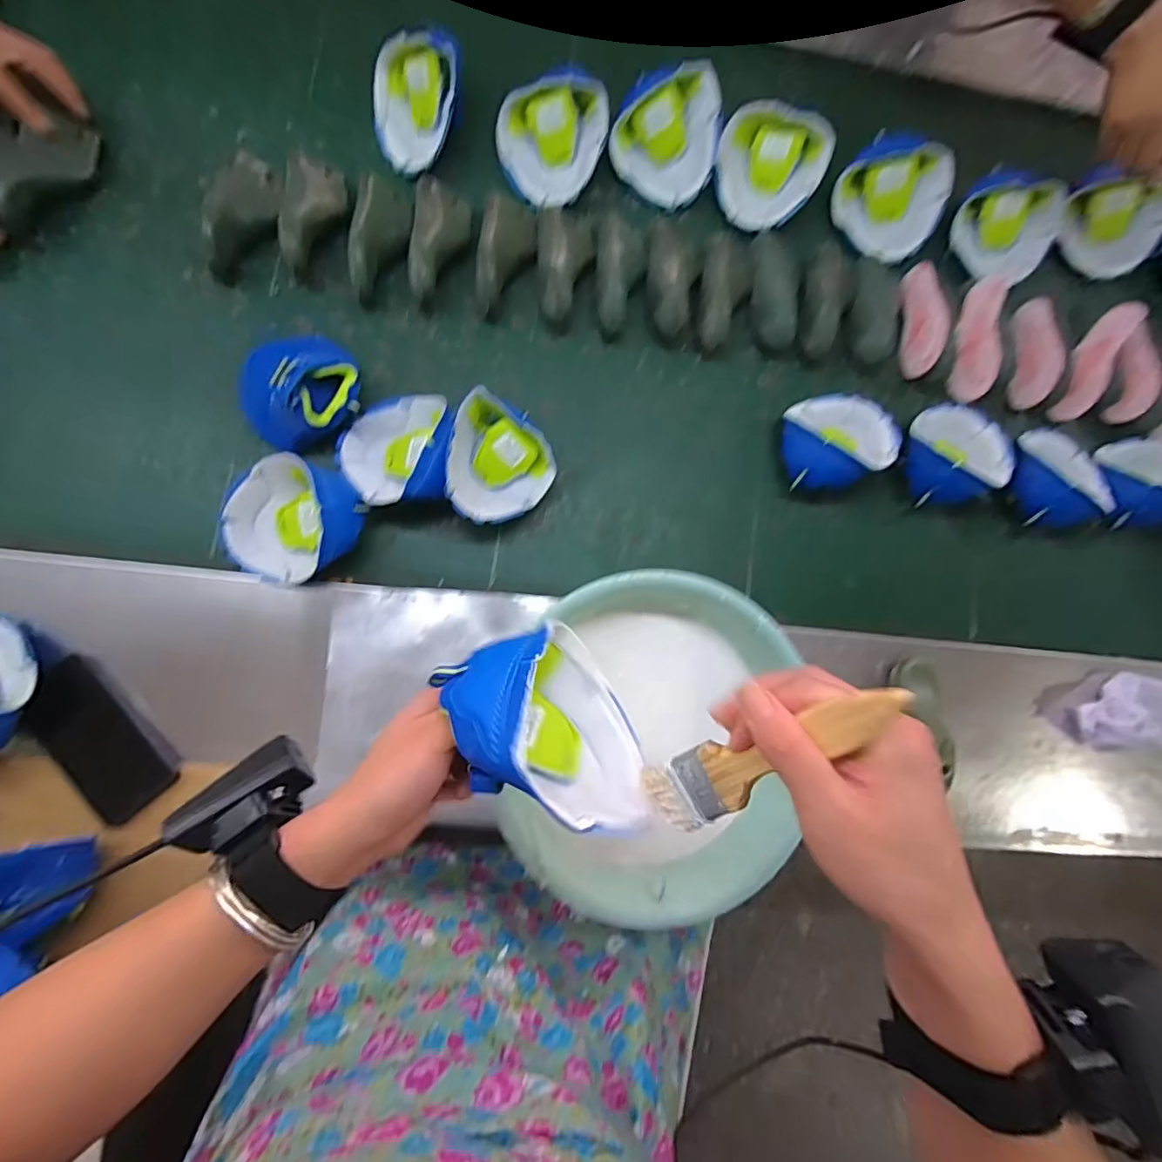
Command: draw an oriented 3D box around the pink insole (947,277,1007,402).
[{"bbox_3d":[0.506,-0.306,0.692,0.026,0.050,0.149,2,97,-4],"label":"pink insole"}]

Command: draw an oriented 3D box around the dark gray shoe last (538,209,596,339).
[{"bbox_3d":[-0.019,-0.380,0.653,0.070,0.045,0.153,6,83,-9],"label":"dark gray shoe last"}]

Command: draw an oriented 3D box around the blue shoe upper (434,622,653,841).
[{"bbox_3d":[-0.013,0.091,0.324,0.085,0.113,0.132,-33,87,-7],"label":"blue shoe upper"}]

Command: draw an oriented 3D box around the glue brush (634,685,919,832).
[{"bbox_3d":[0.085,0.090,0.262,0.008,0.158,0.036,-11,68,-39],"label":"glue brush"}]

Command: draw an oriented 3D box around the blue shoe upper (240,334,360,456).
[{"bbox_3d":[-0.315,-0.220,0.601,0.127,0.058,0.130,1,84,-9],"label":"blue shoe upper"}]

